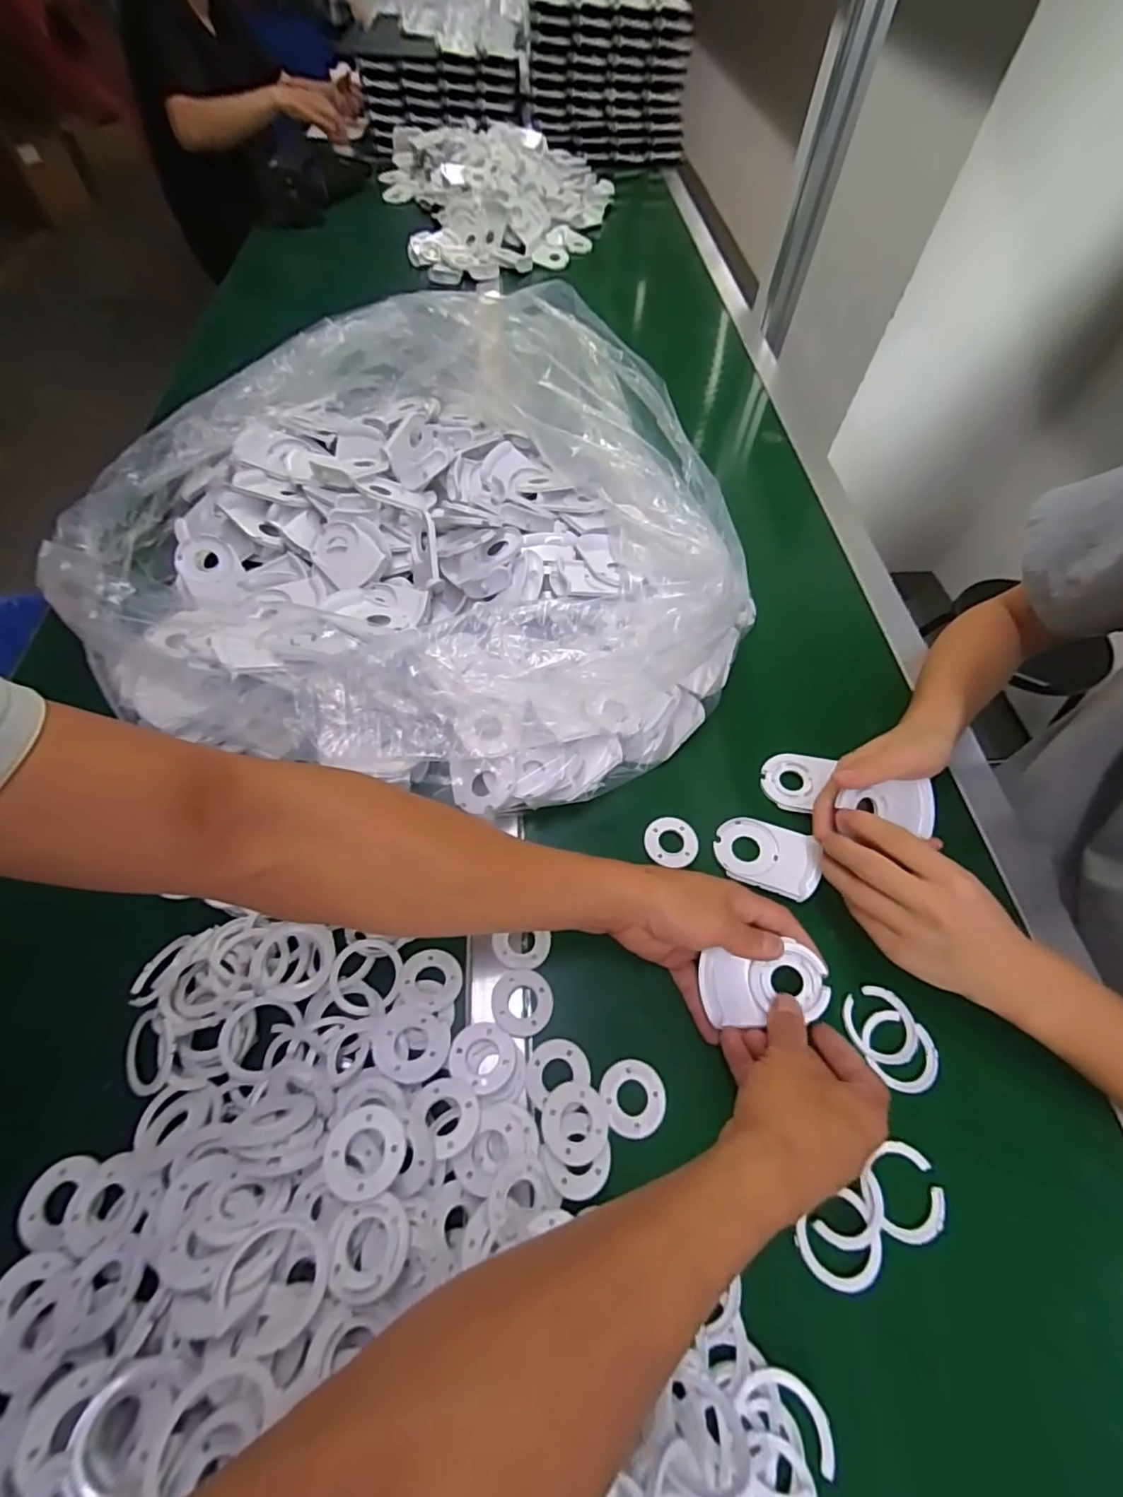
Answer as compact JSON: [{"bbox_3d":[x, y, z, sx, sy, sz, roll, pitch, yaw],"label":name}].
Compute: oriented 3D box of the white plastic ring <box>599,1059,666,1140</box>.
[{"bbox_3d":[0.050,0.237,0.379,0.042,0.004,0.044,1,59,-2],"label":"white plastic ring"}]

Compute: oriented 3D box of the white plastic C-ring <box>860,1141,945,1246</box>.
[{"bbox_3d":[0.218,0.283,0.357,0.050,0.005,0.051,1,59,-2],"label":"white plastic C-ring"}]

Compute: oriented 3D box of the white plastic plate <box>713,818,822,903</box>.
[{"bbox_3d":[0.171,0.089,0.469,0.078,0.017,0.060,22,61,10],"label":"white plastic plate"}]

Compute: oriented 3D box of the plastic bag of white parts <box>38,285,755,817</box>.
[{"bbox_3d":[-0.146,-0.270,0.587,0.648,0.127,0.607,12,59,5],"label":"plastic bag of white parts"}]

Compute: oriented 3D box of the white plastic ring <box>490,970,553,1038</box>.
[{"bbox_3d":[-0.028,0.184,0.404,0.043,0.006,0.042,1,59,-2],"label":"white plastic ring"}]

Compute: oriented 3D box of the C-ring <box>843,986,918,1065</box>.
[{"bbox_3d":[0.232,0.200,0.405,0.050,0.004,0.050,1,59,-2],"label":"C-ring"}]

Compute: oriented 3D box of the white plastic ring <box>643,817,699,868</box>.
[{"bbox_3d":[0.093,0.078,0.475,0.044,0.007,0.041,1,59,-2],"label":"white plastic ring"}]

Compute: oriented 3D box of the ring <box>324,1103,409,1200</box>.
[{"bbox_3d":[-0.113,0.230,0.319,0.043,0.010,0.042,1,59,-2],"label":"ring"}]

